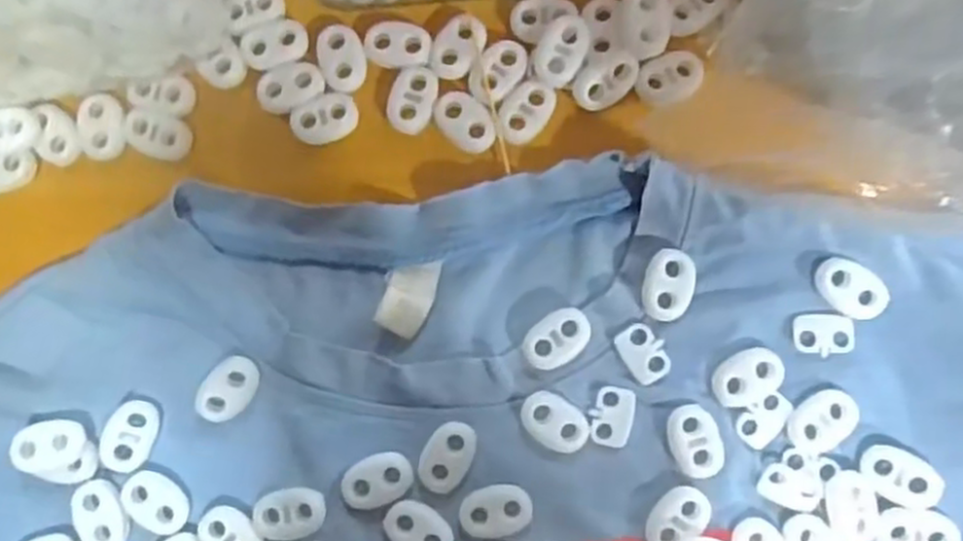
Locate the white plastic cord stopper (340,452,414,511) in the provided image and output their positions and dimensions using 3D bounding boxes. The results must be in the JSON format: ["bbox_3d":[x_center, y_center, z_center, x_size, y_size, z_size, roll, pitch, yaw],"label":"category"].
[{"bbox_3d":[-0.032,0.065,0.236,0.022,0.004,0.015,-23,85,0],"label":"white plastic cord stopper"}]

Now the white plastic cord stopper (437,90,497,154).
[{"bbox_3d":[-0.005,-0.048,0.248,0.022,0.004,0.014,44,87,5],"label":"white plastic cord stopper"}]

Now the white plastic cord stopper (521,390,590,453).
[{"bbox_3d":[0.023,0.047,0.238,0.022,0.006,0.015,31,86,4],"label":"white plastic cord stopper"}]

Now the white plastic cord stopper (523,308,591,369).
[{"bbox_3d":[0.024,0.021,0.241,0.022,0.005,0.015,-38,85,-2],"label":"white plastic cord stopper"}]

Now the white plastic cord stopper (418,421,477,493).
[{"bbox_3d":[-0.010,0.057,0.236,0.014,0.004,0.022,26,86,4],"label":"white plastic cord stopper"}]

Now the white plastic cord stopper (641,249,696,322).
[{"bbox_3d":[0.058,0.005,0.239,0.015,0.004,0.022,10,85,3],"label":"white plastic cord stopper"}]

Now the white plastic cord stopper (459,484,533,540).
[{"bbox_3d":[0.005,0.074,0.237,0.022,0.004,0.015,-9,85,1],"label":"white plastic cord stopper"}]

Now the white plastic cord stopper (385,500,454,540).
[{"bbox_3d":[-0.019,0.080,0.235,0.022,0.004,0.015,28,86,4],"label":"white plastic cord stopper"}]

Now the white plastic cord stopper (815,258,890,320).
[{"bbox_3d":[0.115,0.006,0.237,0.023,0.004,0.015,34,87,4],"label":"white plastic cord stopper"}]

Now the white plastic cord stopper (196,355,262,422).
[{"bbox_3d":[-0.079,0.037,0.240,0.015,0.004,0.022,34,87,-13],"label":"white plastic cord stopper"}]

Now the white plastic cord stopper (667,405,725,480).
[{"bbox_3d":[0.066,0.052,0.236,0.014,0.005,0.022,-21,85,0],"label":"white plastic cord stopper"}]

